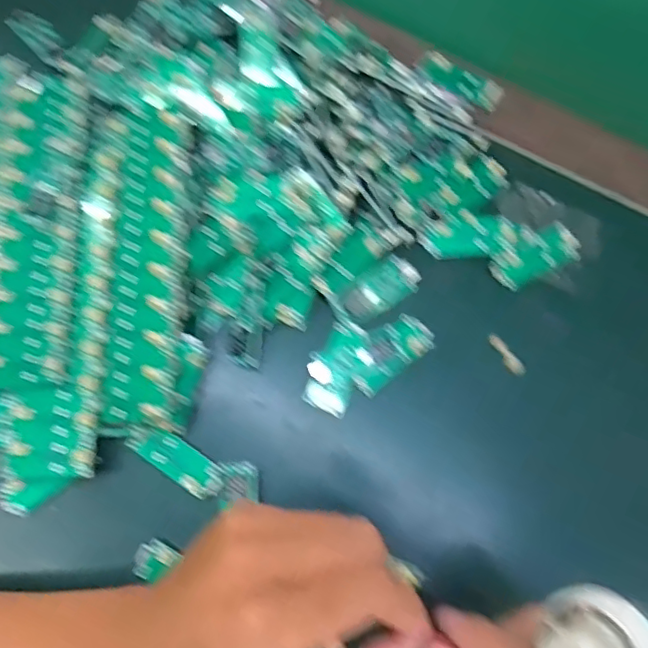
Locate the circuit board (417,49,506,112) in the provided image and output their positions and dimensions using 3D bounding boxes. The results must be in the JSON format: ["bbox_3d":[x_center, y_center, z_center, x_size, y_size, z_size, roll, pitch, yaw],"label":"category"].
[{"bbox_3d":[0.088,-0.156,0.370,0.056,0.006,0.020,30,86,0],"label":"circuit board"}]

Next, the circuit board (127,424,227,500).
[{"bbox_3d":[-0.078,0.072,0.305,0.053,0.008,0.019,34,76,8],"label":"circuit board"}]

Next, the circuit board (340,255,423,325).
[{"bbox_3d":[0.033,-0.020,0.326,0.046,0.004,0.023,-38,78,-11],"label":"circuit board"}]

